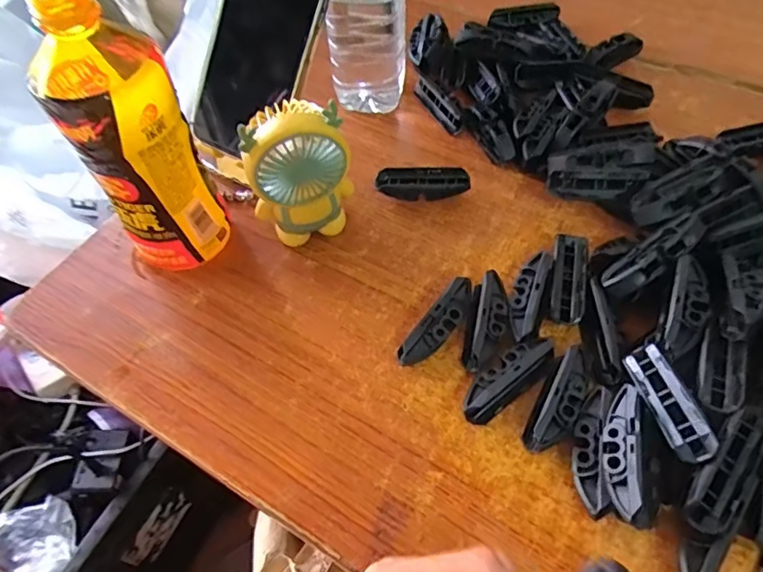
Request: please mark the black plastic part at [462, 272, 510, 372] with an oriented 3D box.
[{"bbox_3d":[0.070,0.022,0.345,0.025,0.026,0.066,9,57,10],"label":"black plastic part"}]

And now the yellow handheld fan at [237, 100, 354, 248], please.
[{"bbox_3d":[-0.057,-0.073,0.367,0.069,0.109,0.038,-23,58,-11],"label":"yellow handheld fan"}]

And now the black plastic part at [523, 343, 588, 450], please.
[{"bbox_3d":[0.105,0.068,0.313,0.023,0.023,0.061,25,62,20],"label":"black plastic part"}]

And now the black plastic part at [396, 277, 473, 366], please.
[{"bbox_3d":[0.039,0.024,0.345,0.018,0.024,0.072,33,65,23],"label":"black plastic part"}]

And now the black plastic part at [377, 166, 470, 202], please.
[{"bbox_3d":[0.033,-0.081,0.420,0.071,0.017,0.022,-1,56,4],"label":"black plastic part"}]

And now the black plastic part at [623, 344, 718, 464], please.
[{"bbox_3d":[0.157,0.062,0.289,0.022,0.010,0.069,-38,35,24],"label":"black plastic part"}]

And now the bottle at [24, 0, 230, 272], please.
[{"bbox_3d":[-0.157,-0.091,0.337,0.068,0.187,0.076,-32,60,-16],"label":"bottle"}]

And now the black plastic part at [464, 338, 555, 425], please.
[{"bbox_3d":[0.076,0.056,0.324,0.069,0.022,0.021,-37,61,-19],"label":"black plastic part"}]

